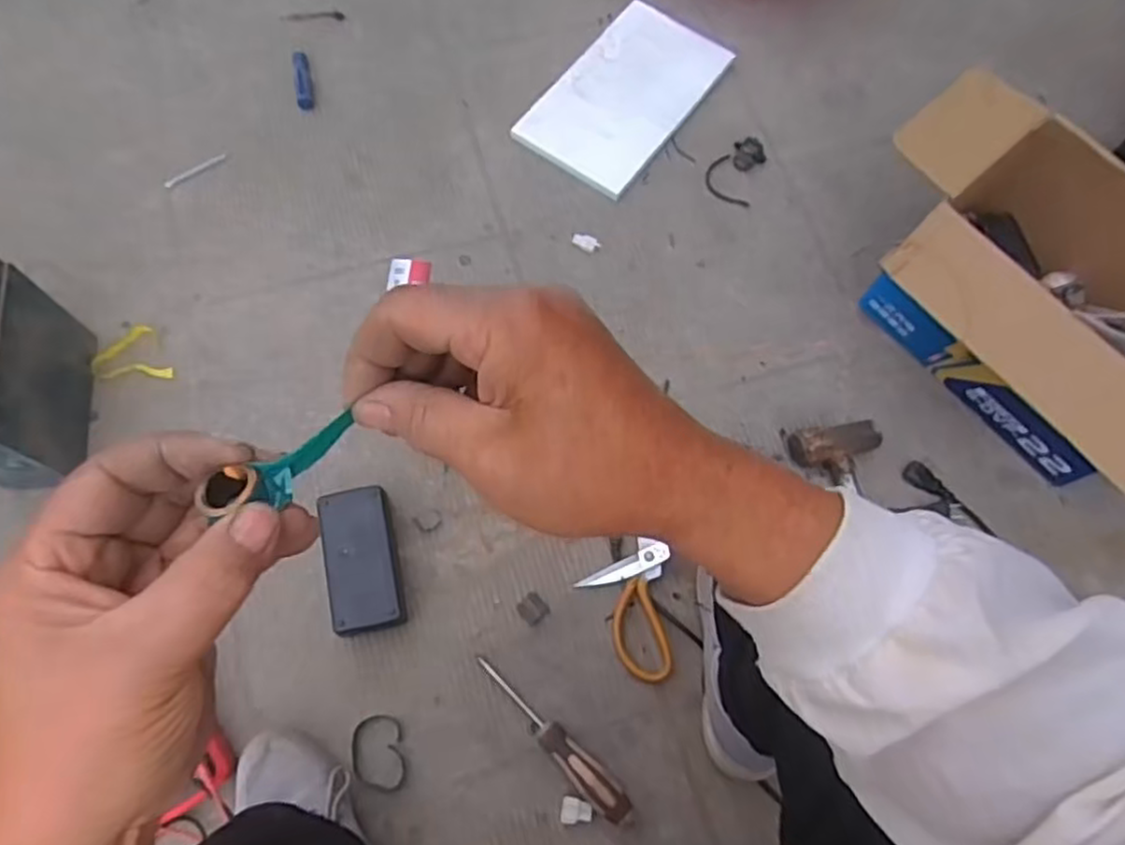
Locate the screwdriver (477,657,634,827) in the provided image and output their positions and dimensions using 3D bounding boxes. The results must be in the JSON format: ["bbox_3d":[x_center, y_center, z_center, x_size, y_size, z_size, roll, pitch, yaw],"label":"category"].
[{"bbox_3d":[-0.010,0.309,0.705,0.203,0.028,0.030,41,73,13],"label":"screwdriver"}]

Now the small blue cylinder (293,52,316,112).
[{"bbox_3d":[-0.353,-0.467,0.987,0.023,0.018,0.089,-10,70,-5],"label":"small blue cylinder"}]

